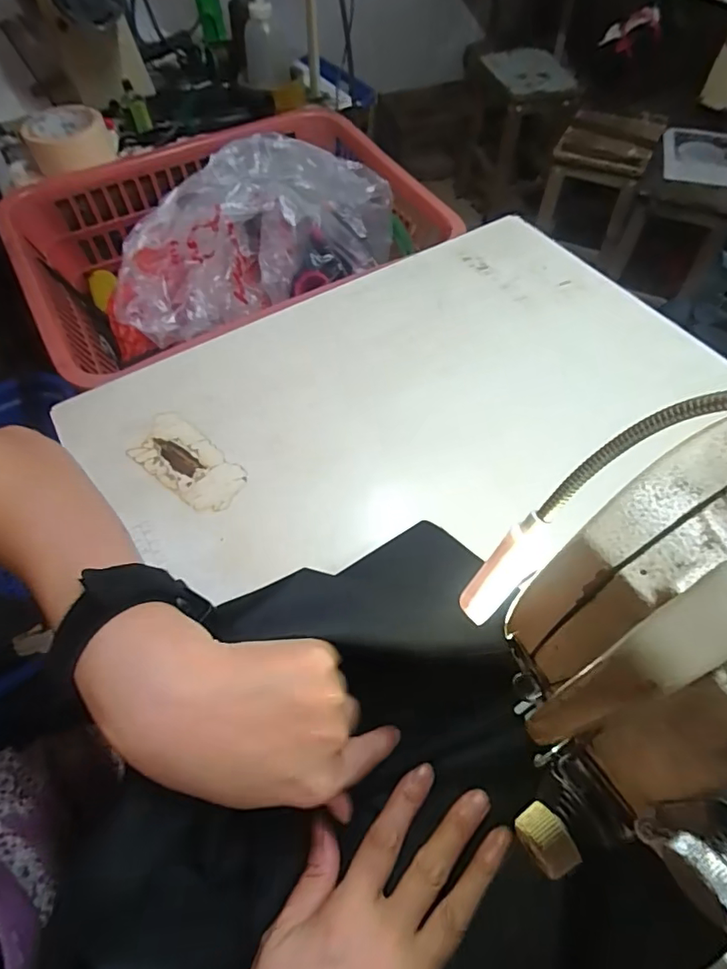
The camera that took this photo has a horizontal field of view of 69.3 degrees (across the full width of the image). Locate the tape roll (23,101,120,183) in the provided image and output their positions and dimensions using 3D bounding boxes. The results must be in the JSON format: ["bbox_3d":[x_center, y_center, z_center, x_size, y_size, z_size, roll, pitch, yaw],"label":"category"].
[{"bbox_3d":[-0.398,-0.465,0.706,0.100,0.047,0.120,-30,61,-17],"label":"tape roll"}]

